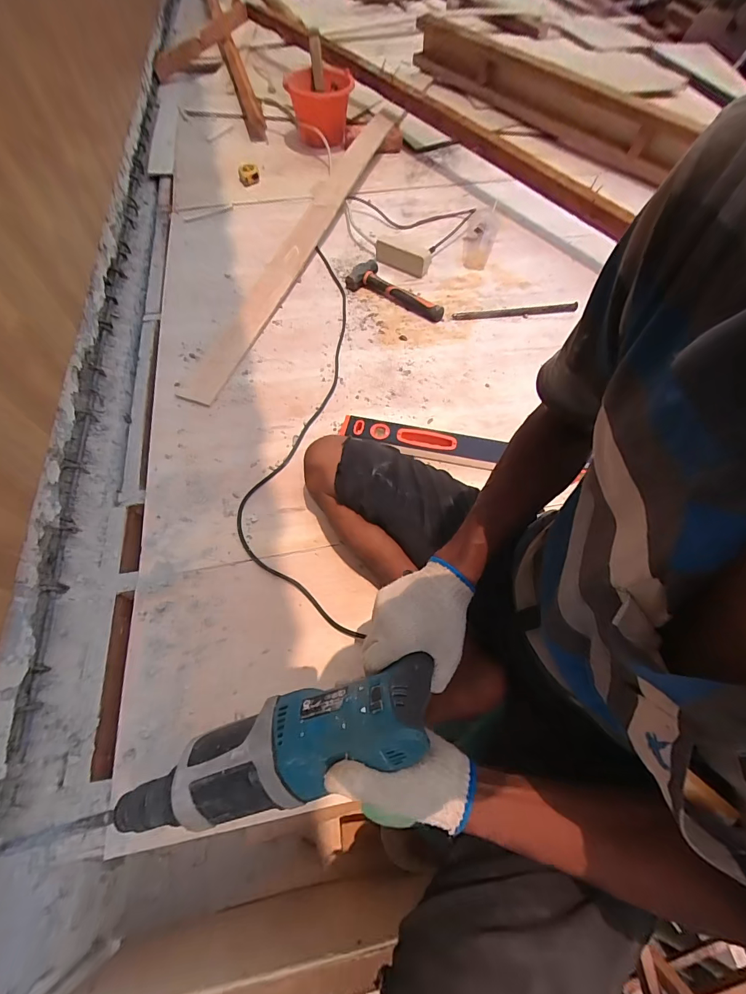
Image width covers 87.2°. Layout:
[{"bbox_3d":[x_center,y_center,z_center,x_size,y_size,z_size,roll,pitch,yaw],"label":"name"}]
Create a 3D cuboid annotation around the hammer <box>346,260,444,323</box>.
[{"bbox_3d":[0.071,-0.562,1.062,0.279,0.032,0.104,25,63,12],"label":"hammer"}]

